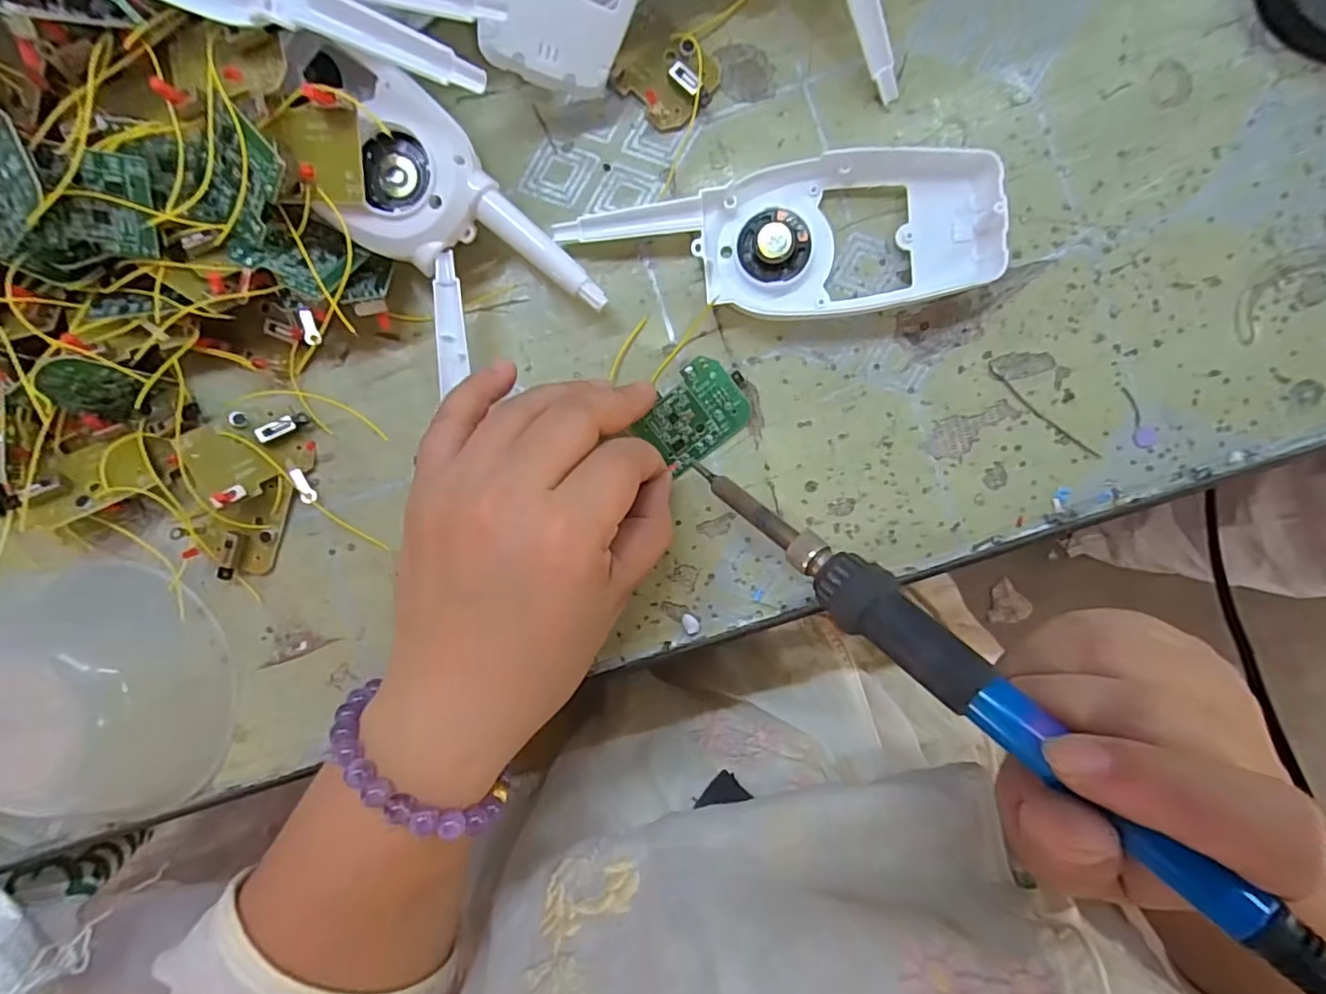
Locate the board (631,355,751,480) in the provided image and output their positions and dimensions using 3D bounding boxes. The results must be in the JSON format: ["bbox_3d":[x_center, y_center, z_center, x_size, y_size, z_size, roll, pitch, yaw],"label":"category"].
[{"bbox_3d":[0.013,-0.033,0.237,0.039,0.004,0.033,-36,110,5],"label":"board"}]

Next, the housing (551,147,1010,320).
[{"bbox_3d":[0.045,-0.100,0.233,0.162,0.019,0.057,-3,90,3],"label":"housing"}]

